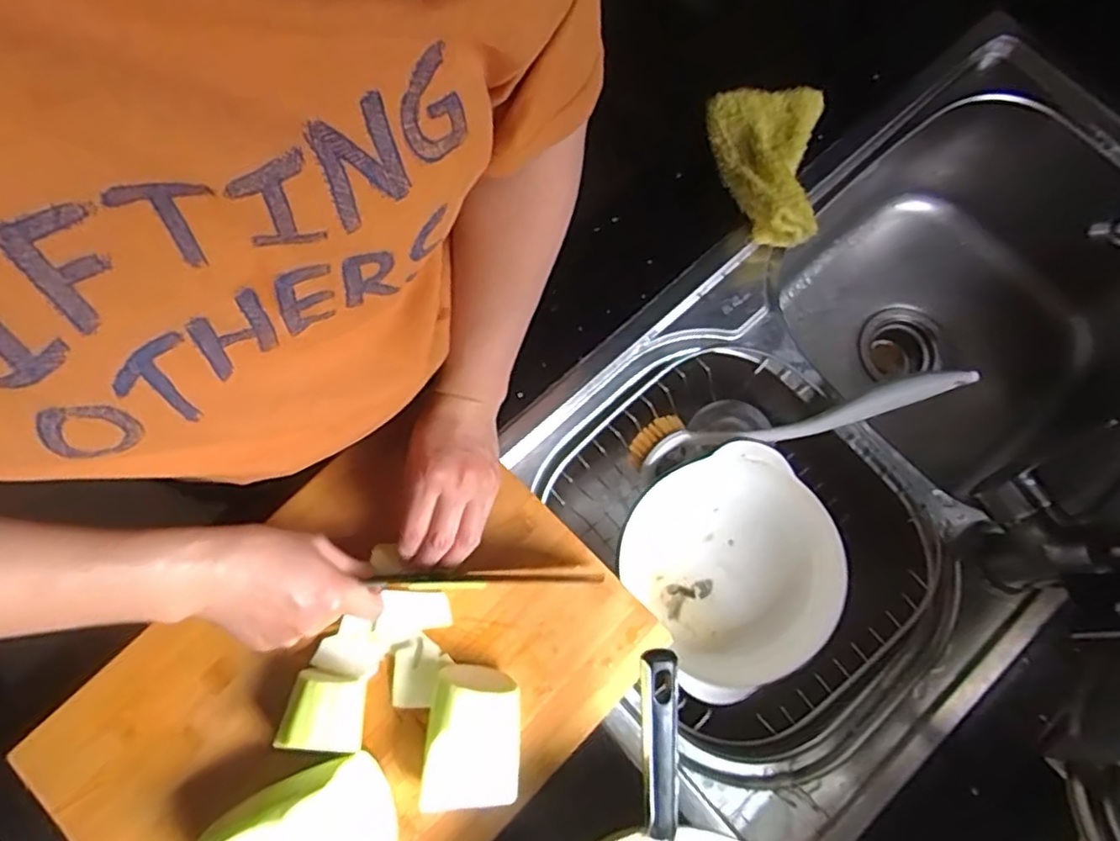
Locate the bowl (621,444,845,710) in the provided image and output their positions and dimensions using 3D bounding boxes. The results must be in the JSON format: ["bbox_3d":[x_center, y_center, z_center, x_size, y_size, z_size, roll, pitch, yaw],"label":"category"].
[{"bbox_3d":[0.159,0.137,0.626,0.172,0.099,0.194,-27,78,-8],"label":"bowl"}]

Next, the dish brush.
[{"bbox_3d":[0.198,-0.002,0.594,0.290,0.035,0.042,-13,75,28],"label":"dish brush"}]

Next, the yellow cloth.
[{"bbox_3d":[0.187,-0.241,0.613,0.100,0.062,0.156,7,76,0],"label":"yellow cloth"}]

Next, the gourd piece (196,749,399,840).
[{"bbox_3d":[-0.173,0.271,0.443,0.109,0.051,0.071,-12,77,-5],"label":"gourd piece"}]

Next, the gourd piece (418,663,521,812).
[{"bbox_3d":[-0.059,0.217,0.458,0.063,0.054,0.083,2,76,-1],"label":"gourd piece"}]

